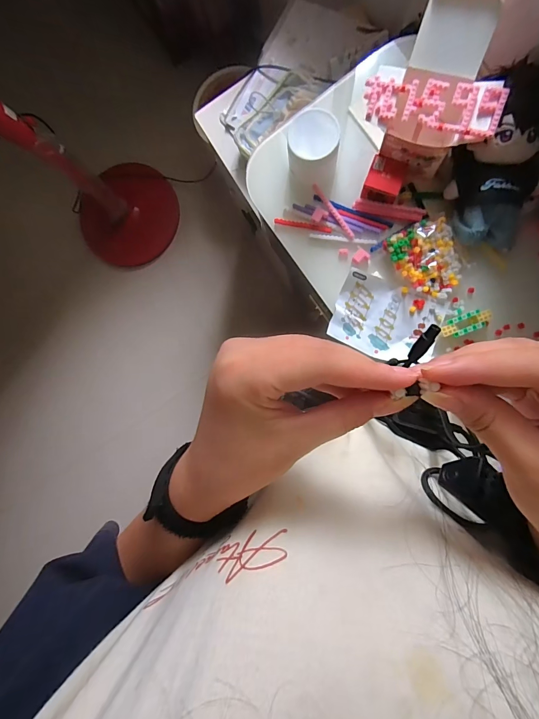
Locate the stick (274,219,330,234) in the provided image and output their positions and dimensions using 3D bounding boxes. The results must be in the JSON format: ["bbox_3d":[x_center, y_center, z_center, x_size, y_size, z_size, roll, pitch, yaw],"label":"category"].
[{"bbox_3d":[0.055,-0.222,0.561,0.095,0.008,0.010,14,91,7],"label":"stick"}]

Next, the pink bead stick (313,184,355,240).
[{"bbox_3d":[0.104,-0.238,0.546,0.012,0.012,0.107,-36,85,5],"label":"pink bead stick"}]

